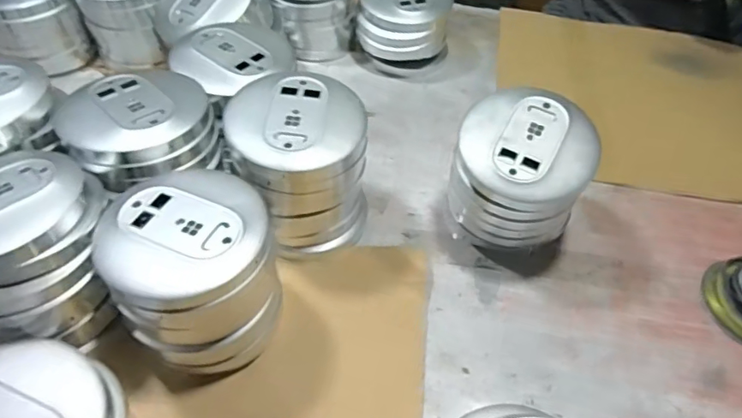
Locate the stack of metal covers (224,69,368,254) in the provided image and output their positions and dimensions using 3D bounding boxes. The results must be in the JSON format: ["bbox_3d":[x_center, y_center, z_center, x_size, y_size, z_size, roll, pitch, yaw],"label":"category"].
[{"bbox_3d":[-0.076,-0.048,0.563,0.134,0.146,0.119,-1,51,-6],"label":"stack of metal covers"}]

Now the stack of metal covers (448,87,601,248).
[{"bbox_3d":[0.151,-0.026,0.569,0.134,0.159,0.116,22,52,13],"label":"stack of metal covers"}]

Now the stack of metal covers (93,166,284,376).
[{"bbox_3d":[-0.156,0.057,0.473,0.128,0.128,0.138,-26,57,-24],"label":"stack of metal covers"}]

